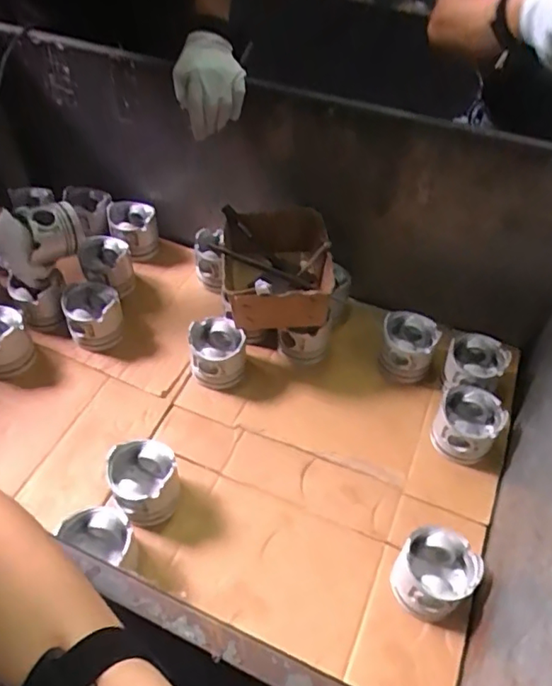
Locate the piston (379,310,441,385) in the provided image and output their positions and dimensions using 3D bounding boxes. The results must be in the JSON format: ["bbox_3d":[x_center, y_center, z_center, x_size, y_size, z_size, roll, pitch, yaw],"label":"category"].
[{"bbox_3d":[0.223,0.008,0.953,0.085,0.091,0.089,1,51,-1],"label":"piston"}]

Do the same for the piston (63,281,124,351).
[{"bbox_3d":[-0.322,-0.050,0.999,0.094,0.083,0.100,-15,53,-14],"label":"piston"}]

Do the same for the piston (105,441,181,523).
[{"bbox_3d":[-0.182,0.199,0.794,0.092,0.086,0.101,1,51,-1],"label":"piston"}]

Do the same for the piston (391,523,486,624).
[{"bbox_3d":[0.201,0.299,0.726,0.103,0.083,0.093,-24,55,-20],"label":"piston"}]

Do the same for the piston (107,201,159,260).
[{"bbox_3d":[-0.290,-0.224,1.150,0.093,0.098,0.090,-17,53,-15],"label":"piston"}]

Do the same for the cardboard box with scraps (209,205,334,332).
[{"bbox_3d":[0.000,-0.123,0.951,0.171,0.100,0.217,-1,51,-3],"label":"cardboard box with scraps"}]

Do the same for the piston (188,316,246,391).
[{"bbox_3d":[-0.099,0.015,0.948,0.089,0.090,0.096,-9,51,-9],"label":"piston"}]

